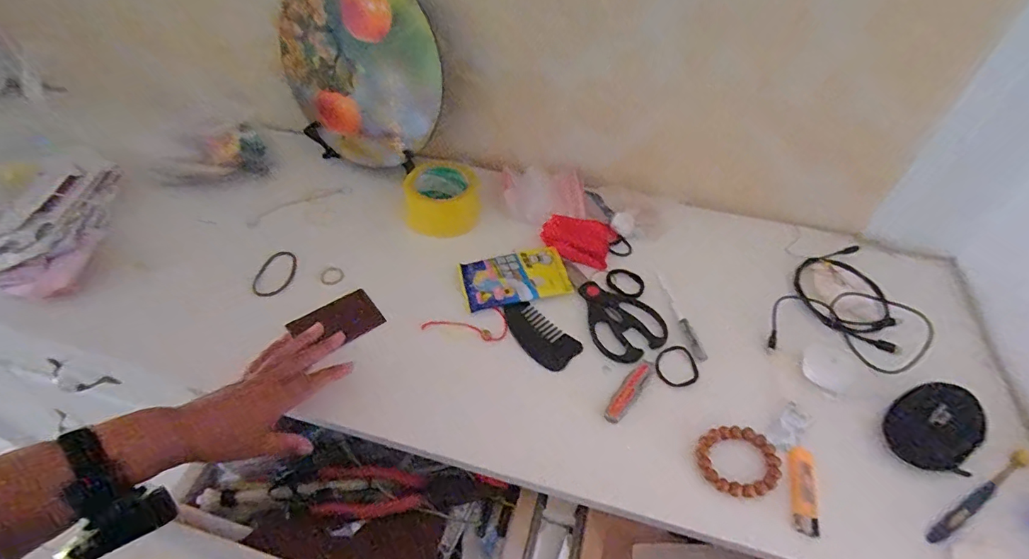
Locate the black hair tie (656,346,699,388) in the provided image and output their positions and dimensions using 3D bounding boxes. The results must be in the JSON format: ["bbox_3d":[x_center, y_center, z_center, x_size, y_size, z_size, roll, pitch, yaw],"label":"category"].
[{"bbox_3d":[0.187,0.102,0.562,0.054,0.005,0.056,7,45,-7],"label":"black hair tie"}]

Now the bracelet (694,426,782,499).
[{"bbox_3d":[0.224,0.180,0.479,0.079,0.008,0.069,-5,49,-6],"label":"bracelet"}]

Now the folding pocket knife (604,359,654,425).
[{"bbox_3d":[0.126,0.123,0.531,0.020,0.009,0.089,32,56,24],"label":"folding pocket knife"}]

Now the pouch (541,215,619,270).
[{"bbox_3d":[0.089,-0.058,0.687,0.100,0.006,0.071,20,68,12],"label":"pouch"}]

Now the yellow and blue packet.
[{"bbox_3d":[0.000,-0.005,0.639,0.138,0.017,0.089,-13,50,-12],"label":"yellow and blue packet"}]

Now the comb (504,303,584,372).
[{"bbox_3d":[0.028,0.069,0.592,0.104,0.004,0.050,38,67,21],"label":"comb"}]

